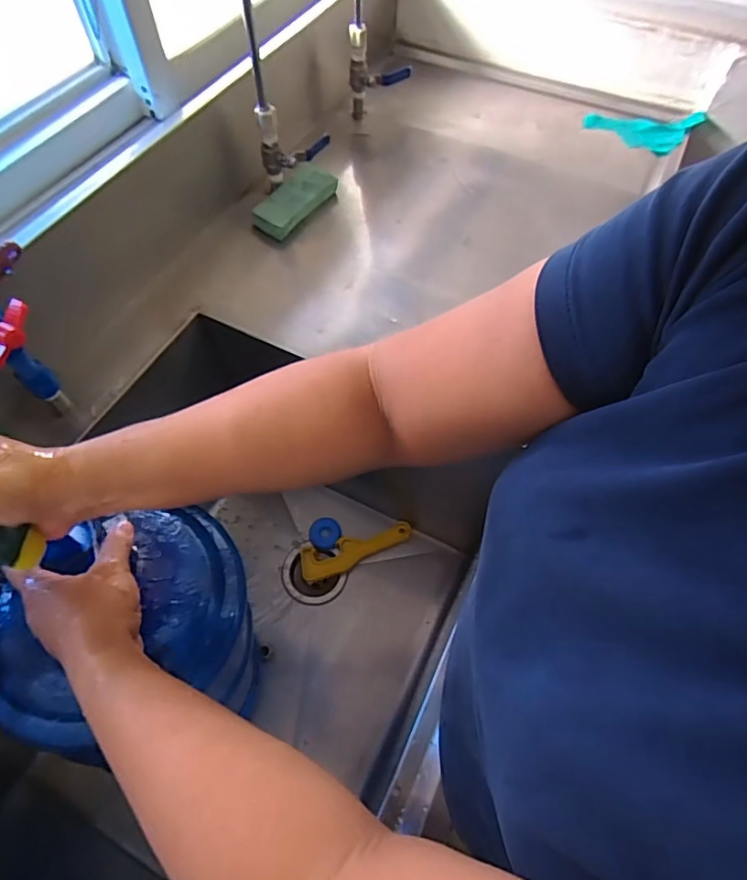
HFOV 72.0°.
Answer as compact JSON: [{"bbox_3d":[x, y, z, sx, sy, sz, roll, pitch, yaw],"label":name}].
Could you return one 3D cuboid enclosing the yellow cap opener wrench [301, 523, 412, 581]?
[{"bbox_3d":[-0.028,0.198,0.918,0.202,0.014,0.055,-12,61,-8],"label":"yellow cap opener wrench"}]

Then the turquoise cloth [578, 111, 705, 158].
[{"bbox_3d":[0.474,-0.561,0.919,0.177,0.049,0.117,39,66,19],"label":"turquoise cloth"}]

